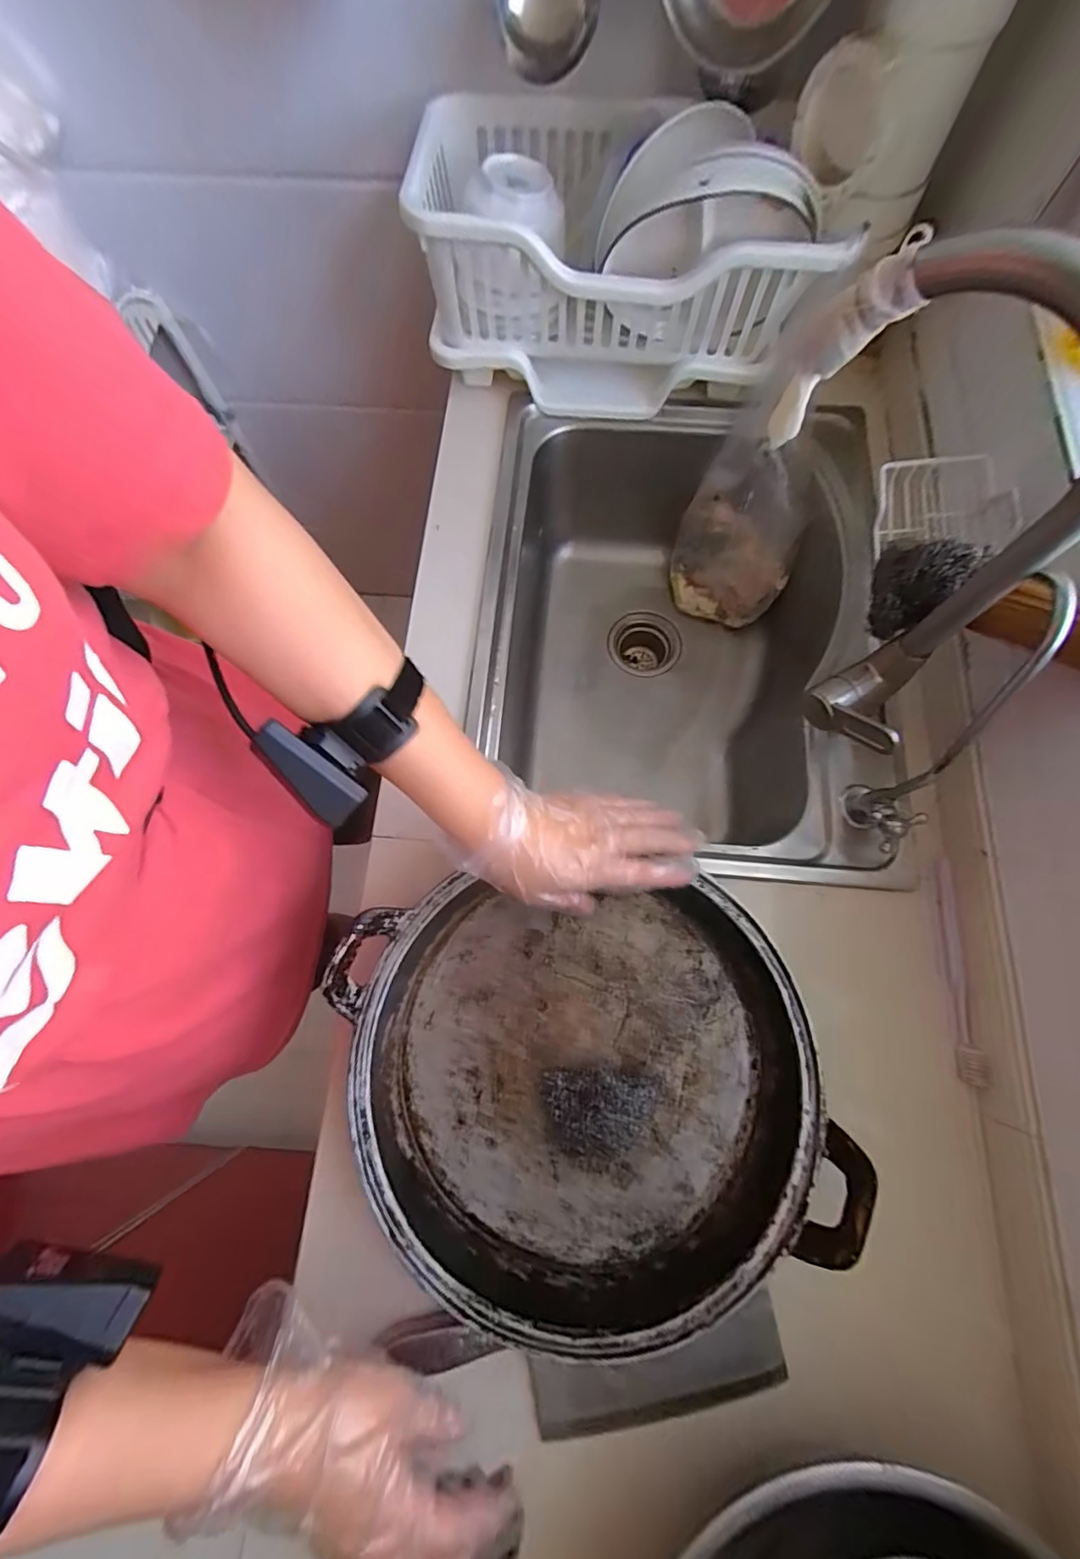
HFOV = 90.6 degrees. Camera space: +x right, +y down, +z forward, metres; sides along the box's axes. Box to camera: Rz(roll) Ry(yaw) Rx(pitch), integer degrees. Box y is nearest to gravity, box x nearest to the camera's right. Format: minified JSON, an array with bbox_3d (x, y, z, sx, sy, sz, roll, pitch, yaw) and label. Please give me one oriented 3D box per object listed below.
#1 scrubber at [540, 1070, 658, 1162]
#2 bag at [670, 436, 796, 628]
[{"bbox_3d":[0.045,0.262,0.414,0.084,0.041,0.064,2,74,2],"label":"scrubber"},{"bbox_3d":[0.266,-0.314,0.726,0.158,0.203,0.089,41,79,12],"label":"bag"}]

